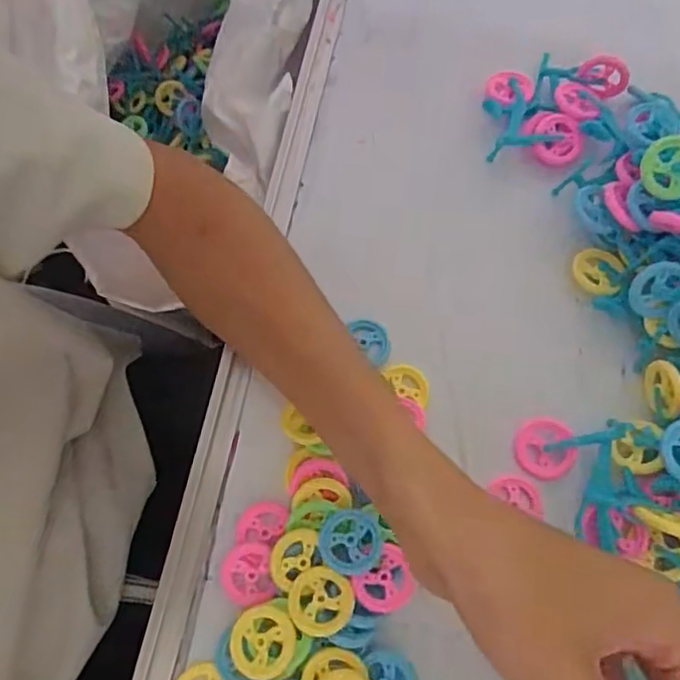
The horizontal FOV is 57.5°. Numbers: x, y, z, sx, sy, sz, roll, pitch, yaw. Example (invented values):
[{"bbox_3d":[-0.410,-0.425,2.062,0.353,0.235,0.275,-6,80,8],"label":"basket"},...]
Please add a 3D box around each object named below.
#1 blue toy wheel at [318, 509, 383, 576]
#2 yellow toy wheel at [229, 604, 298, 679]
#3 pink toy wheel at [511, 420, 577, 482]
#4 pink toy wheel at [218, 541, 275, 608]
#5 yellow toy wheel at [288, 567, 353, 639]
[{"bbox_3d":[0.005,0.095,0.292,0.029,0.006,0.029,-1,68,2],"label":"blue toy wheel"},{"bbox_3d":[-0.034,0.136,0.278,0.029,0.007,0.030,-1,68,2],"label":"yellow toy wheel"},{"bbox_3d":[0.105,0.055,0.316,0.029,0.006,0.029,-5,76,19],"label":"pink toy wheel"},{"bbox_3d":[-0.046,0.114,0.300,0.026,0.005,0.028,-1,68,2],"label":"pink toy wheel"},{"bbox_3d":[-0.009,0.119,0.282,0.030,0.007,0.028,8,69,6],"label":"yellow toy wheel"}]

